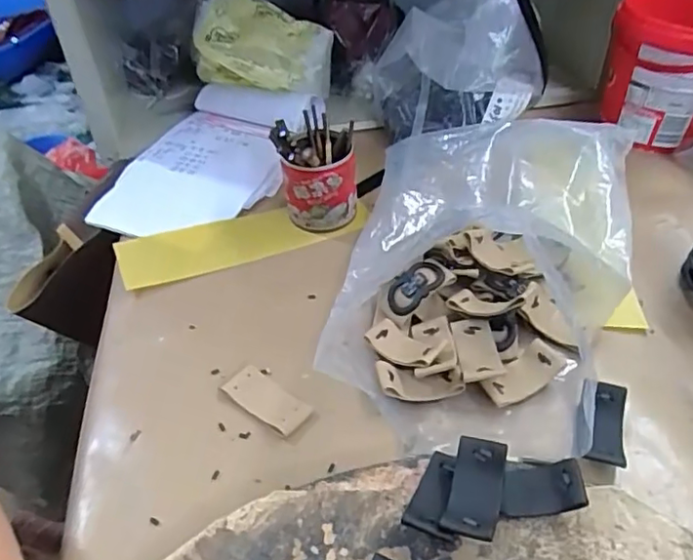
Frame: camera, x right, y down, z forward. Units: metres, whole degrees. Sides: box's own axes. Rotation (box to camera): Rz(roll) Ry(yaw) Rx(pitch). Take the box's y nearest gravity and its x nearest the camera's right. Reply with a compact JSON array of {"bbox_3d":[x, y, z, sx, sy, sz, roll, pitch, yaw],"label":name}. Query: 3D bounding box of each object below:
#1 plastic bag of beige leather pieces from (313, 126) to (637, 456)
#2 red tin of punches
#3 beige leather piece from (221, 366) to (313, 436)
[{"bbox_3d":[0.103,-0.018,0.457,0.205,0.061,0.304,11,46,15],"label":"plastic bag of beige leather pieces"},{"bbox_3d":[-0.025,-0.098,0.534,0.065,0.094,0.066,-2,44,2],"label":"red tin of punches"},{"bbox_3d":[-0.055,0.081,0.405,0.062,0.005,0.028,28,52,29],"label":"beige leather piece"}]

